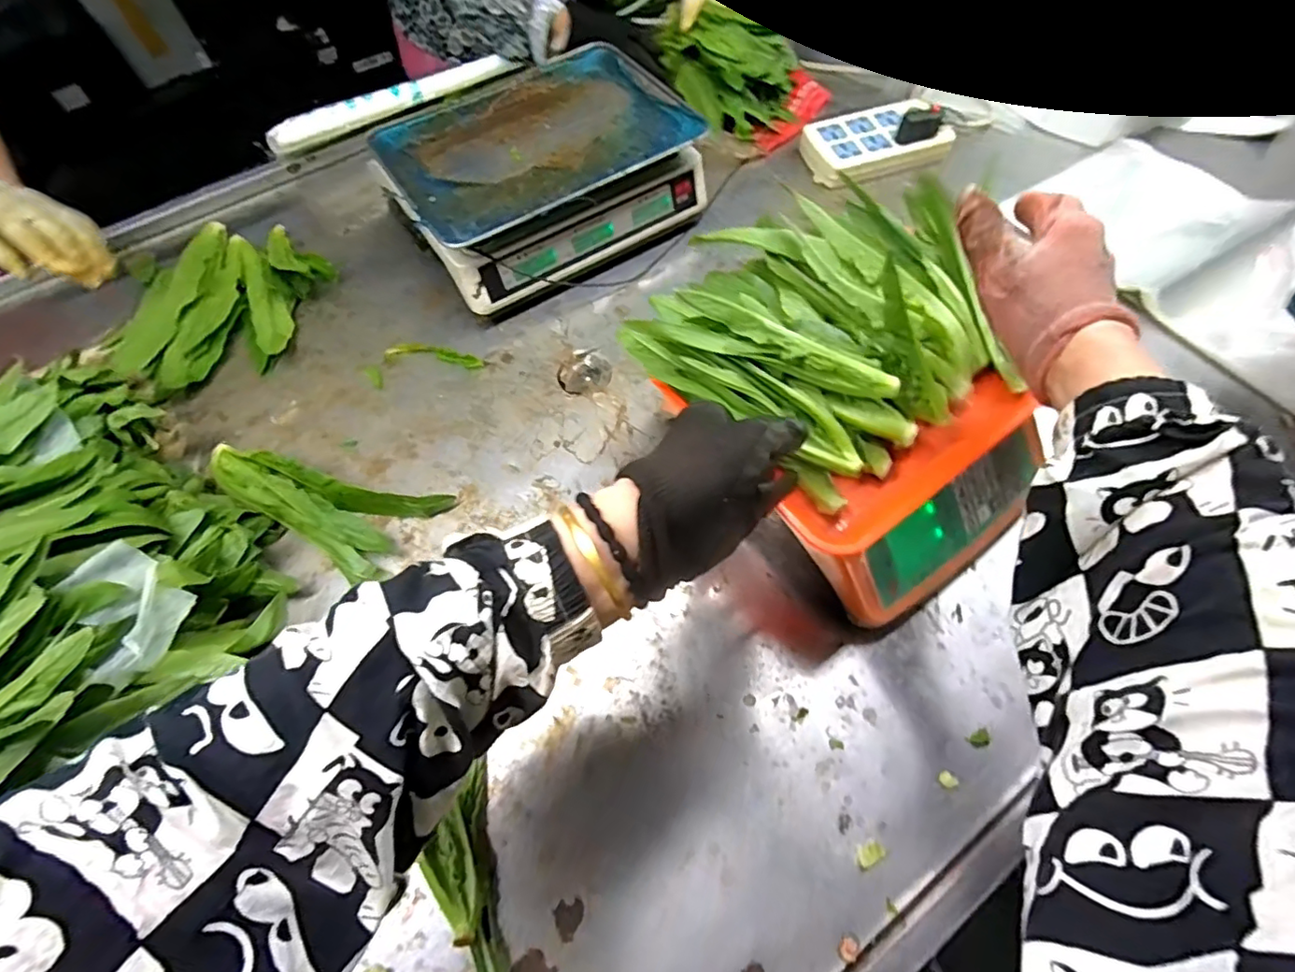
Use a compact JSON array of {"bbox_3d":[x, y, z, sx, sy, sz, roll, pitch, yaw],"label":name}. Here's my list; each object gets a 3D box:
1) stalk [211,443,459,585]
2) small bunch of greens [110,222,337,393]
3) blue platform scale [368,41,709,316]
[{"bbox_3d":[-0.314,0.025,0.544,0.238,0.039,0.096,11,63,7],"label":"stalk"},{"bbox_3d":[-0.486,-0.209,0.674,0.181,0.043,0.225,16,64,10],"label":"small bunch of greens"},{"bbox_3d":[-0.125,-0.371,0.702,0.324,0.108,0.249,-32,66,-14],"label":"blue platform scale"}]

